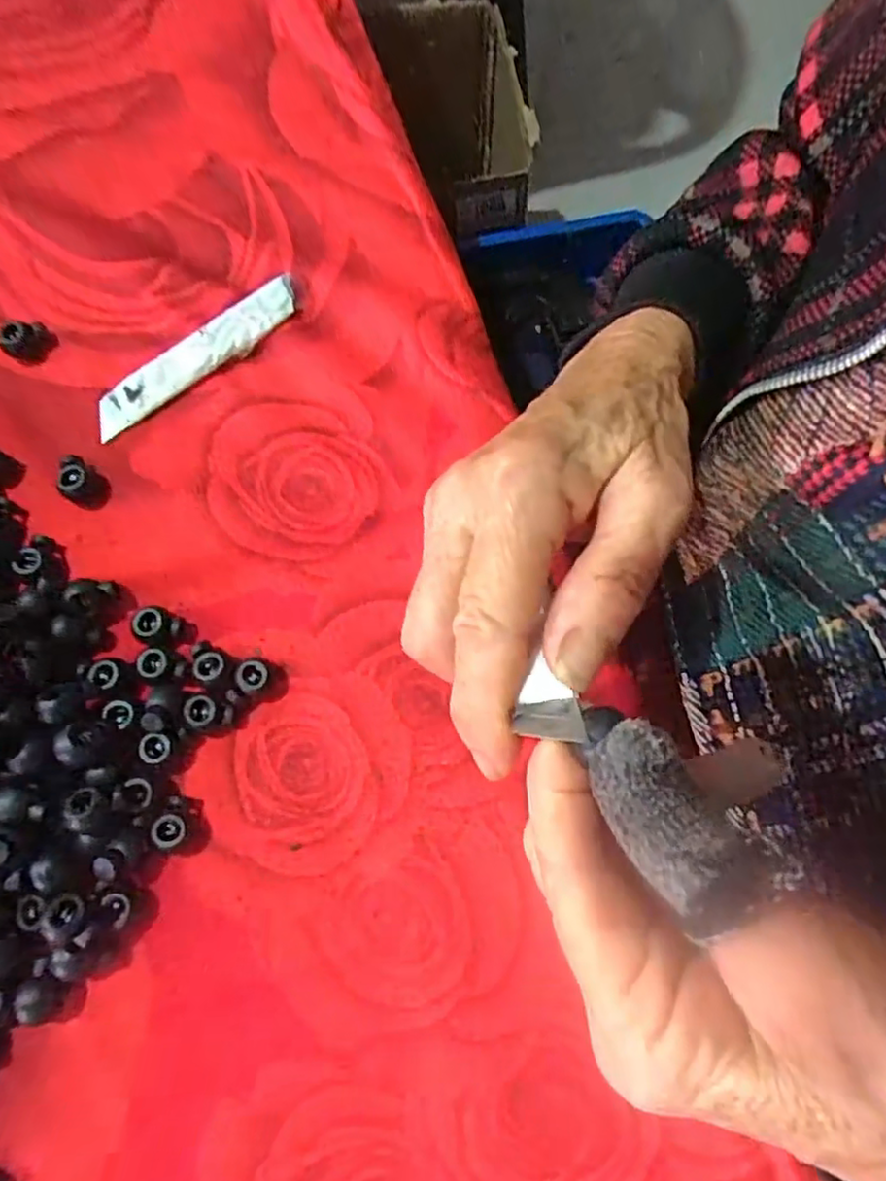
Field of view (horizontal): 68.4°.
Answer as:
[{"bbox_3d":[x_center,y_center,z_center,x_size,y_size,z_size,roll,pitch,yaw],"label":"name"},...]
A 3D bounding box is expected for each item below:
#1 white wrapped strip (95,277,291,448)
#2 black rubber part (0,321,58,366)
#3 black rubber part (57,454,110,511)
[{"bbox_3d":[-0.106,-0.103,0.283,0.102,0.005,0.020,-36,78,-8],"label":"white wrapped strip"},{"bbox_3d":[-0.181,-0.109,0.283,0.017,0.010,0.019,37,79,9],"label":"black rubber part"},{"bbox_3d":[-0.147,-0.043,0.265,0.021,0.010,0.016,41,79,10],"label":"black rubber part"}]

